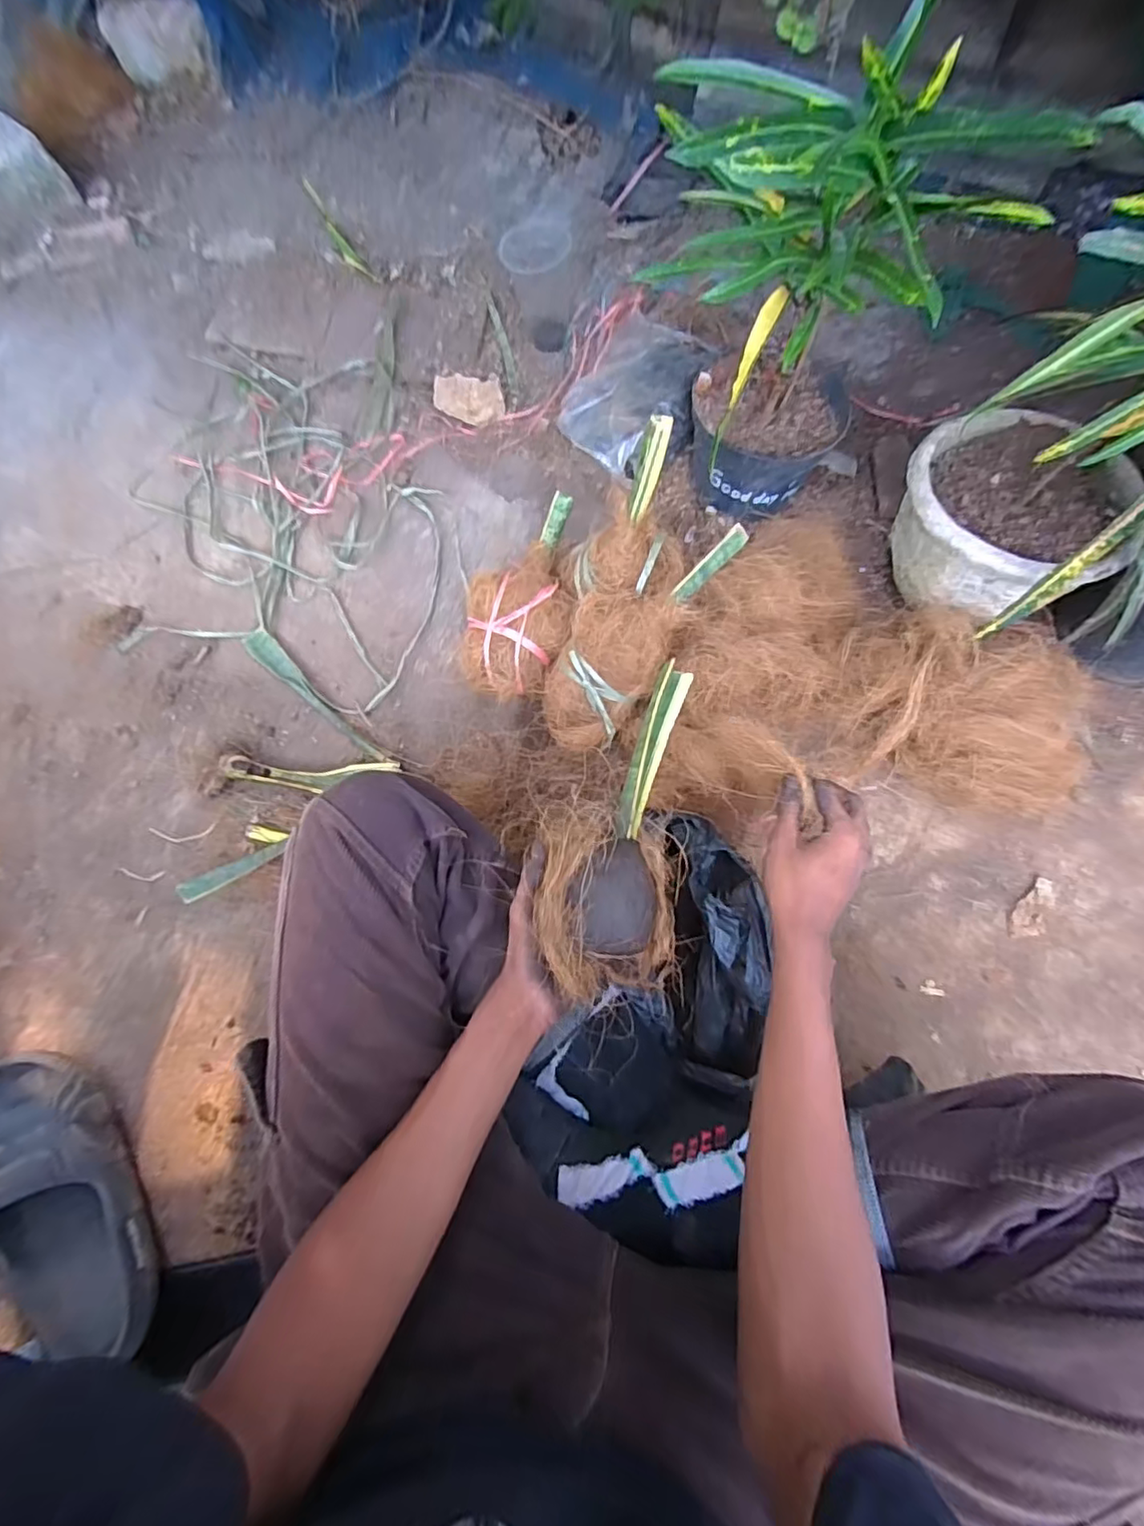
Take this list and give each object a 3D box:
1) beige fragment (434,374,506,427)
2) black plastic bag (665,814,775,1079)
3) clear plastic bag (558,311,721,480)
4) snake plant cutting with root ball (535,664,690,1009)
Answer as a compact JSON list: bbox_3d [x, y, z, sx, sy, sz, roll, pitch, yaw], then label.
[{"bbox_3d":[-0.138,-0.490,0.804,0.091,0.007,0.056,5,112,-3],"label":"beige fragment"},{"bbox_3d":[0.119,0.159,0.526,0.070,0.107,0.215,2,88,2],"label":"black plastic bag"},{"bbox_3d":[0.085,-0.461,0.749,0.172,0.107,0.187,-39,78,-8],"label":"clear plastic bag"},{"bbox_3d":[0.045,0.045,0.491,0.114,0.074,0.282,15,69,5],"label":"snake plant cutting with root ball"}]

